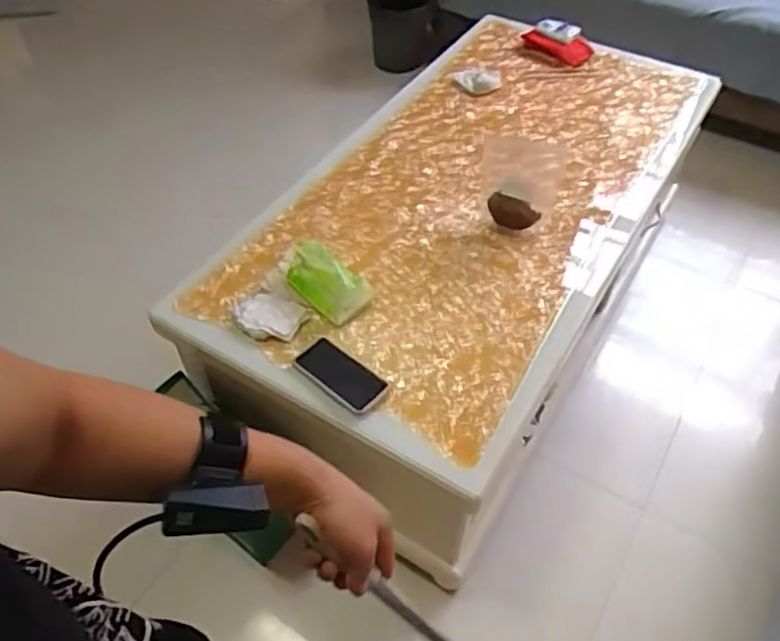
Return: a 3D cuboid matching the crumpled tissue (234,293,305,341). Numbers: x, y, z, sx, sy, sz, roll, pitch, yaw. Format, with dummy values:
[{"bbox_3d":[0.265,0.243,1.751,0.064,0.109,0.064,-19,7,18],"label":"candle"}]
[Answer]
[{"bbox_3d":[-0.223,-0.008,1.172,0.121,0.028,0.093,13,54,10],"label":"crumpled tissue"}]

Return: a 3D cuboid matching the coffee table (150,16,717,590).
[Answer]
[{"bbox_3d":[0.178,-0.183,1.541,0.741,0.406,1.367,28,56,21],"label":"coffee table"}]

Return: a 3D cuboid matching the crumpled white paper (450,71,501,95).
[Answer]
[{"bbox_3d":[0.226,-0.627,1.698,0.125,0.024,0.087,1,53,1],"label":"crumpled white paper"}]

